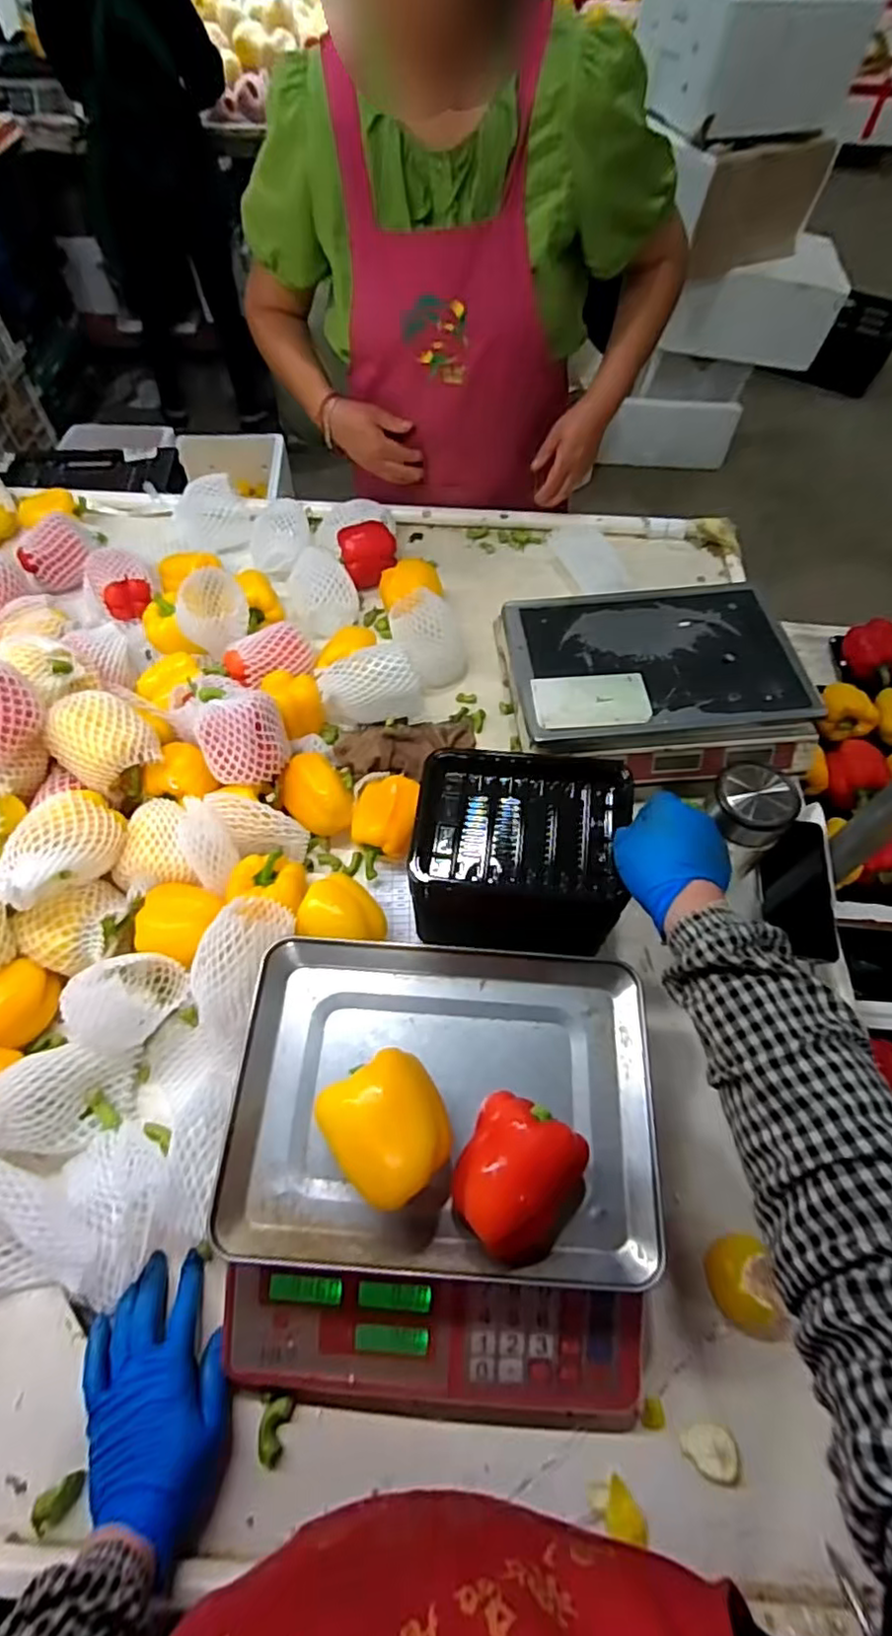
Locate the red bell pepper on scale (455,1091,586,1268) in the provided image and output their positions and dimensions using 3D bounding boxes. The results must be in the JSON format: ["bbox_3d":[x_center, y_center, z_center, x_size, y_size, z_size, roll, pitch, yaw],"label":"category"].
[{"bbox_3d":[0.051,0.257,0.466,0.080,0.080,0.095,22,61,12],"label":"red bell pepper on scale"}]

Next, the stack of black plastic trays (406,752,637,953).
[{"bbox_3d":[0.068,0.045,0.653,0.183,0.187,0.130,4,59,2],"label":"stack of black plastic trays"}]

